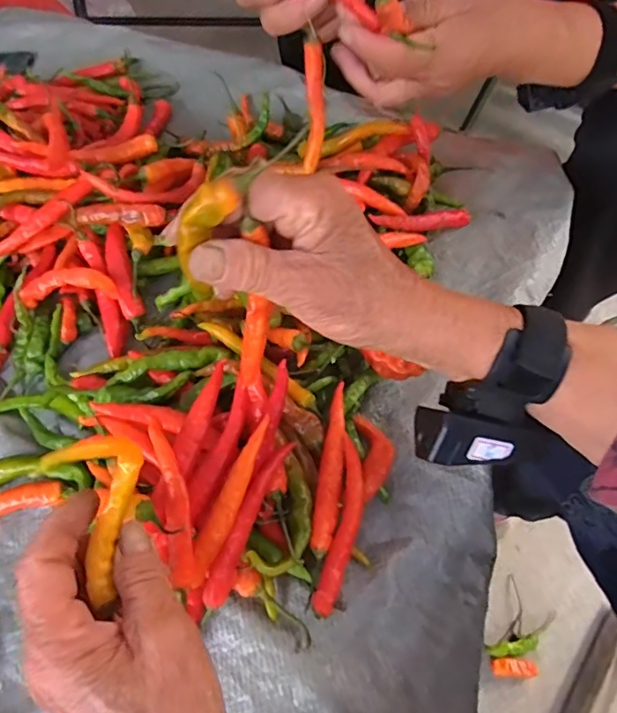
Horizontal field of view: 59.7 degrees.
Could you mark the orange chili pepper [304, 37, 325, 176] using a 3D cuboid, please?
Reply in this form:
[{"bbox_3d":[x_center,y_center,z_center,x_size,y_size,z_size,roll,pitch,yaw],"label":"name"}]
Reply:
[{"bbox_3d":[0.005,-0.184,0.398,0.015,0.085,0.008,1,36,1],"label":"orange chili pepper"}]

